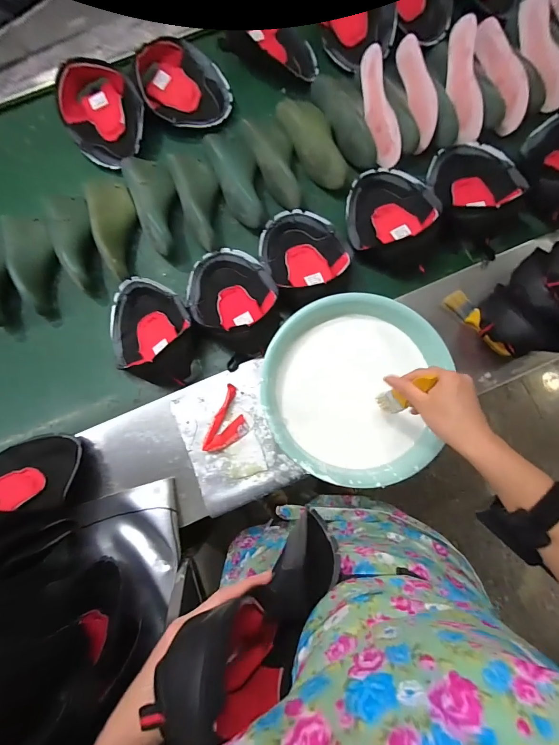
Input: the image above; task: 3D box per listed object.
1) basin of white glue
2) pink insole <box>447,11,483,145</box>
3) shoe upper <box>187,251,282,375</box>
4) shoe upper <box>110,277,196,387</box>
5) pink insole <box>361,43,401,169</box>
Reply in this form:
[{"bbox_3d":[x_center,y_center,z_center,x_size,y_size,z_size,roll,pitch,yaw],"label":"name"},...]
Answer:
[{"bbox_3d":[0.118,0.023,0.603,0.282,0.118,0.298,0,80,-1],"label":"basin of white glue"},{"bbox_3d":[0.394,-0.612,0.737,0.038,0.055,0.219,-16,106,1],"label":"pink insole"},{"bbox_3d":[-0.098,-0.139,0.705,0.175,0.119,0.237,-32,82,-6],"label":"shoe upper"},{"bbox_3d":[-0.258,-0.084,0.685,0.211,0.081,0.185,20,81,2],"label":"shoe upper"},{"bbox_3d":[0.213,-0.557,0.737,0.013,0.067,0.236,-15,90,-31],"label":"pink insole"}]

